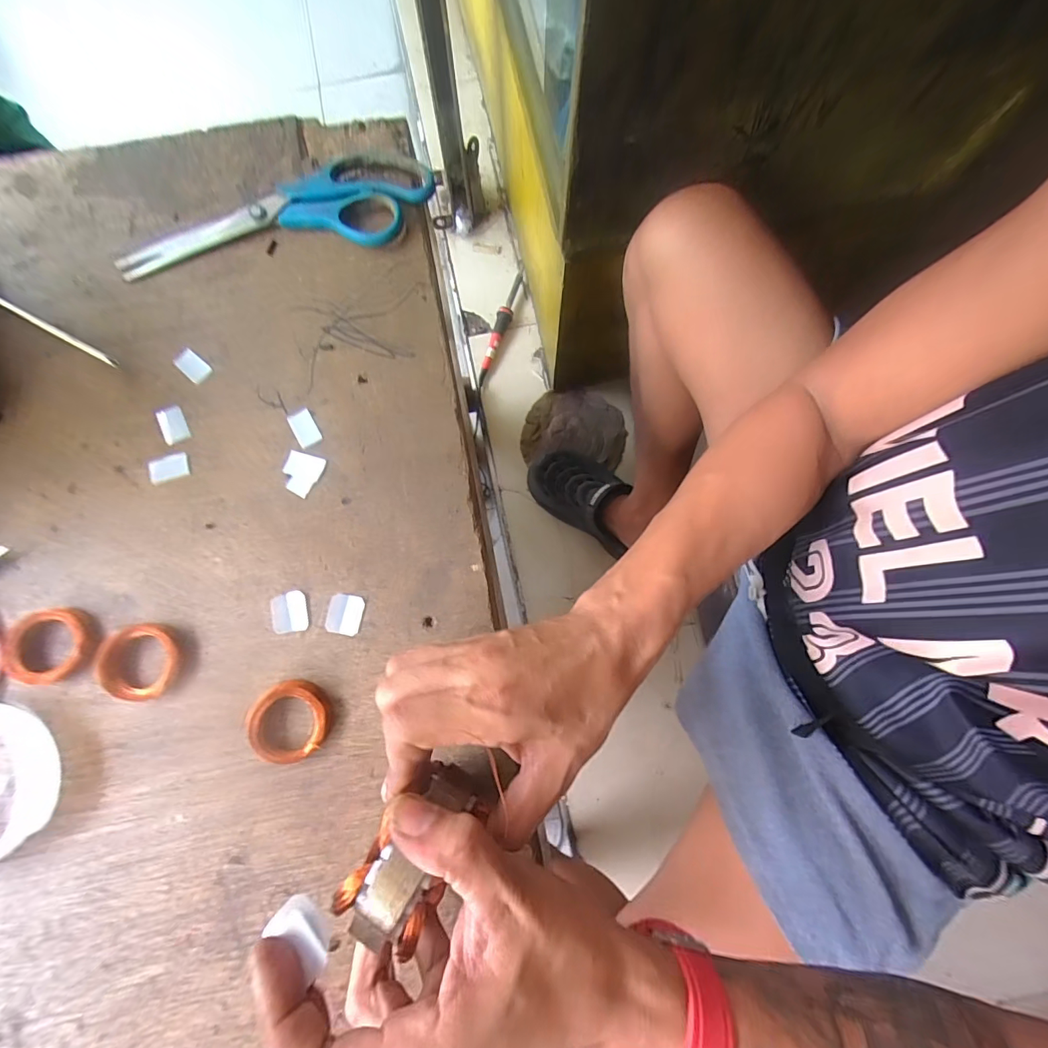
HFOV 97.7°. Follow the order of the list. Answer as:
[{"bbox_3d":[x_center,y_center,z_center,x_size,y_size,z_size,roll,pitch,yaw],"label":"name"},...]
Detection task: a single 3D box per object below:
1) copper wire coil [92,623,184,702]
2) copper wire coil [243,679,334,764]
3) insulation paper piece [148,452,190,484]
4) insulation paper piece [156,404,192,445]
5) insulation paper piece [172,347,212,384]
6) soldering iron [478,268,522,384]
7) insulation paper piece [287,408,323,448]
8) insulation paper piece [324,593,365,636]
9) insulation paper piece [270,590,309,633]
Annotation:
[{"bbox_3d":[-0.231,0.082,0.276,0.040,0.016,0.044,0,78,0],"label":"copper wire coil"},{"bbox_3d":[-0.139,0.117,0.272,0.046,0.012,0.044,0,78,0],"label":"copper wire coil"},{"bbox_3d":[-0.239,-0.038,0.307,0.025,0.004,0.017,-19,79,-4],"label":"insulation paper piece"},{"bbox_3d":[-0.241,-0.069,0.313,0.017,0.004,0.026,-25,79,-5],"label":"insulation paper piece"},{"bbox_3d":[-0.233,-0.111,0.321,0.026,0.004,0.015,41,81,8],"label":"insulation paper piece"},{"bbox_3d":[-0.043,-0.373,0.856,0.024,0.036,0.242,22,79,4],"label":"soldering iron"},{"bbox_3d":[-0.151,-0.067,0.312,0.016,0.004,0.026,-29,80,-6],"label":"insulation paper piece"},{"bbox_3d":[-0.113,0.057,0.288,0.022,0.004,0.024,11,78,2],"label":"insulation paper piece"},{"bbox_3d":[-0.148,0.056,0.288,0.022,0.004,0.025,-14,79,-3],"label":"insulation paper piece"}]

